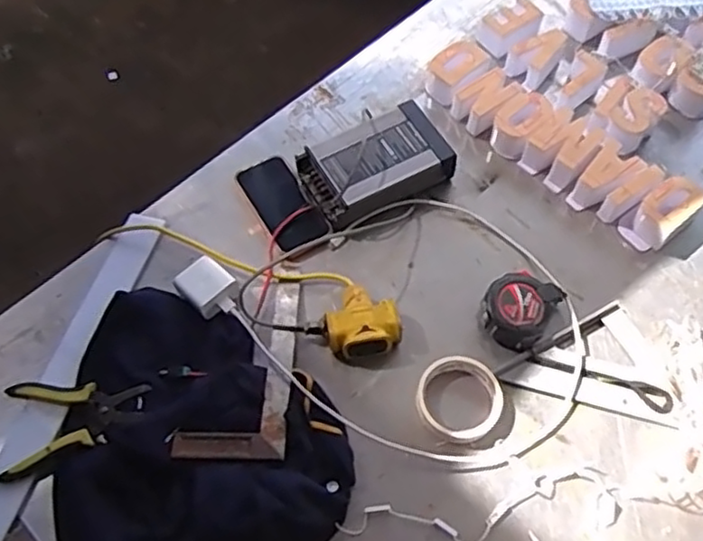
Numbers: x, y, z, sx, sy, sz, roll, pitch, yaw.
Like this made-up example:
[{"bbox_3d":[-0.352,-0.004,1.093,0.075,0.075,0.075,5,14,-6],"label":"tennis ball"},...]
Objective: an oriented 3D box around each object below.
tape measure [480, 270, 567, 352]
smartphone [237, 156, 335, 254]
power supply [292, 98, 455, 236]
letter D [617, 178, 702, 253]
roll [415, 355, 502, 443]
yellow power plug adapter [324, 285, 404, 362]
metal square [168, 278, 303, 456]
[{"bbox_3d":[0.190,0.045,0.768,0.080,0.040,0.090,30,64,17],"label":"tape measure"},{"bbox_3d":[-0.090,-0.087,0.853,0.066,0.012,0.147,-30,60,-8],"label":"smartphone"},{"bbox_3d":[0.032,-0.135,0.864,0.186,0.050,0.117,-25,62,-14],"label":"power supply"},{"bbox_3d":[0.389,-0.071,0.829,0.091,0.045,0.060,-35,65,-19],"label":"letter D"},{"bbox_3d":[0.114,0.136,0.716,0.089,0.022,0.091,0,59,0],"label":"roll"},{"bbox_3d":[0.011,0.057,0.759,0.082,0.044,0.084,-8,60,-5],"label":"yellow power plug adapter"},{"bbox_3d":[-0.110,0.100,0.727,0.108,0.034,0.220,6,60,4],"label":"metal square"}]

